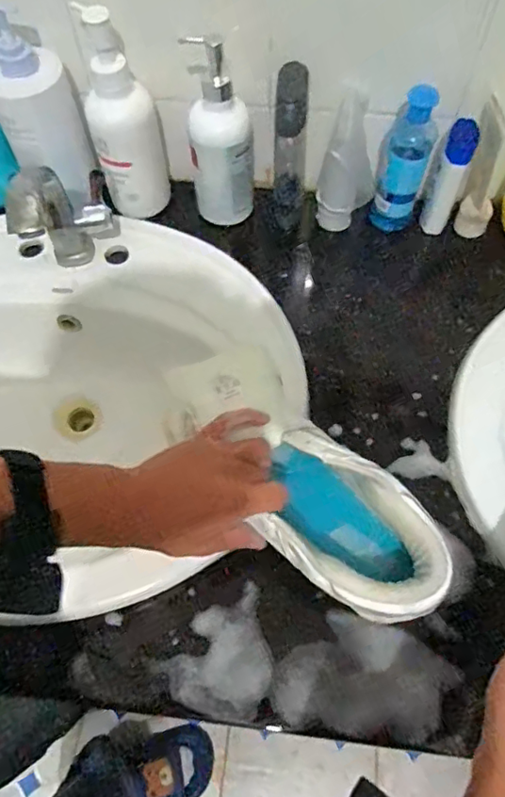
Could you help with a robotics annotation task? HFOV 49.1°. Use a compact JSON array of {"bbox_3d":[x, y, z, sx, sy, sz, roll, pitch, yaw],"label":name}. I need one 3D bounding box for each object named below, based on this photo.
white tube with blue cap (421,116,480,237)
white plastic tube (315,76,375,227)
[{"bbox_3d":[0.213,-0.239,0.604,0.031,0.133,0.040,18,66,9],"label":"white tube with blue cap"},{"bbox_3d":[0.107,-0.256,0.605,0.058,0.175,0.063,9,65,5],"label":"white plastic tube"}]

